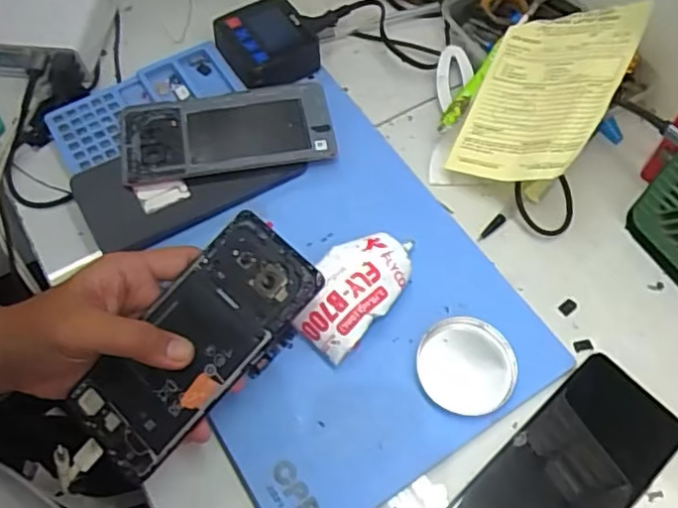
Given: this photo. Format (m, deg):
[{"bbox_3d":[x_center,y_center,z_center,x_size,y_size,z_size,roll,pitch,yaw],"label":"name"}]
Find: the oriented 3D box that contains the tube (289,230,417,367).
[{"bbox_3d":[0.009,0.025,0.419,0.053,0.032,0.084,36,67,17],"label":"tube"}]

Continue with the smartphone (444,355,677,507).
[{"bbox_3d":[0.139,0.136,0.384,0.158,0.008,0.074,-39,68,-19],"label":"smartphone"}]

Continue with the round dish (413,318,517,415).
[{"bbox_3d":[0.083,0.072,0.410,0.062,0.007,0.062,0,62,0],"label":"round dish"}]

